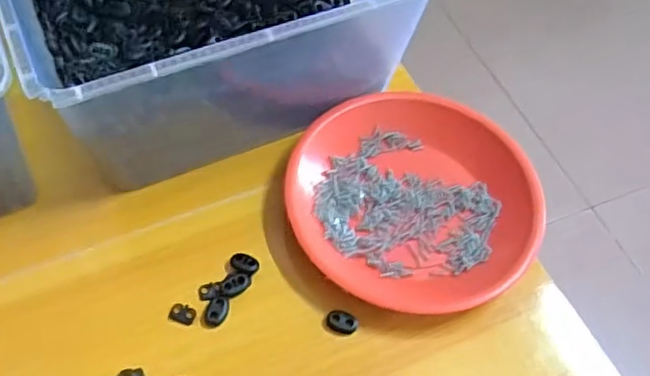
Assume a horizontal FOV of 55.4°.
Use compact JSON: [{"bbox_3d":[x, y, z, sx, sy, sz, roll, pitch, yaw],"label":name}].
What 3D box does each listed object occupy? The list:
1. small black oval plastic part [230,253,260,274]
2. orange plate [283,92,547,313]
[{"bbox_3d":[-0.060,0.055,0.459,0.022,0.004,0.014,17,57,7],"label":"small black oval plastic part"},{"bbox_3d":[0.069,0.007,0.484,0.191,0.031,0.173,17,57,7],"label":"orange plate"}]

